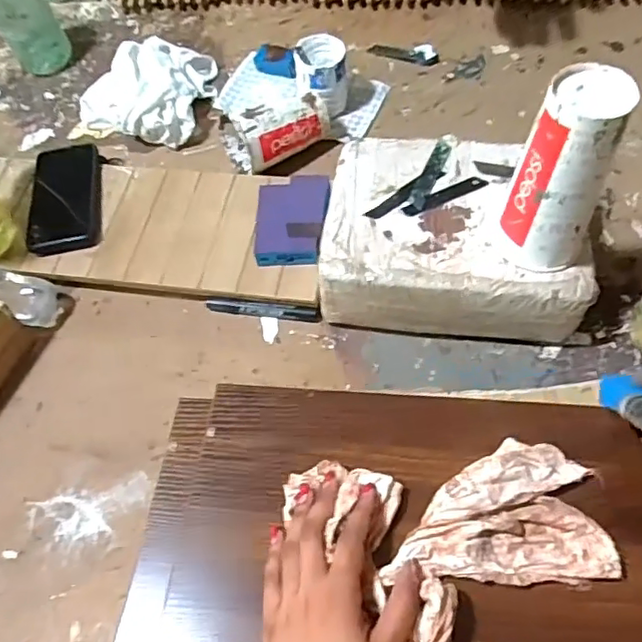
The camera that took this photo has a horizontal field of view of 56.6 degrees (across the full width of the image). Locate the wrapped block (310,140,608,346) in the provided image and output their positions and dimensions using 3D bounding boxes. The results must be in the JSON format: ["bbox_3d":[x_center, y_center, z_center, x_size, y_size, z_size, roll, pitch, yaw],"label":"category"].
[{"bbox_3d":[0.144,-0.088,0.670,0.262,0.109,0.199,6,61,8],"label":"wrapped block"}]

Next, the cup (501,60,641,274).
[{"bbox_3d":[0.216,-0.125,0.525,0.075,0.170,0.071,31,65,20],"label":"cup"}]

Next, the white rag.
[{"bbox_3d":[-0.255,-0.347,0.867,0.180,0.070,0.192,10,62,10],"label":"white rag"}]

